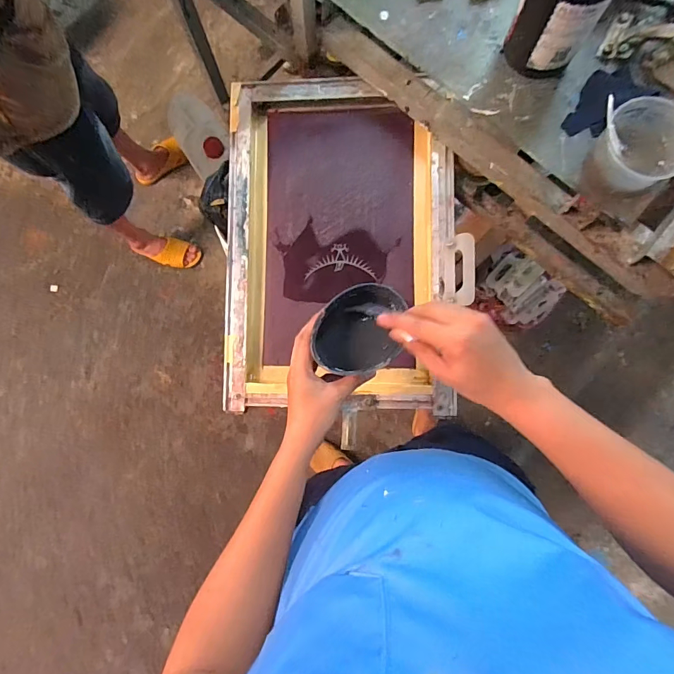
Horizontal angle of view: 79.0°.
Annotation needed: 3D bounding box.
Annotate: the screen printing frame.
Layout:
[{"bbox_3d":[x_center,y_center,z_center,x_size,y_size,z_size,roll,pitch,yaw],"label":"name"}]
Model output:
[{"bbox_3d":[0.001,-0.163,0.736,0.390,0.062,0.575,0,85,5],"label":"screen printing frame"}]

